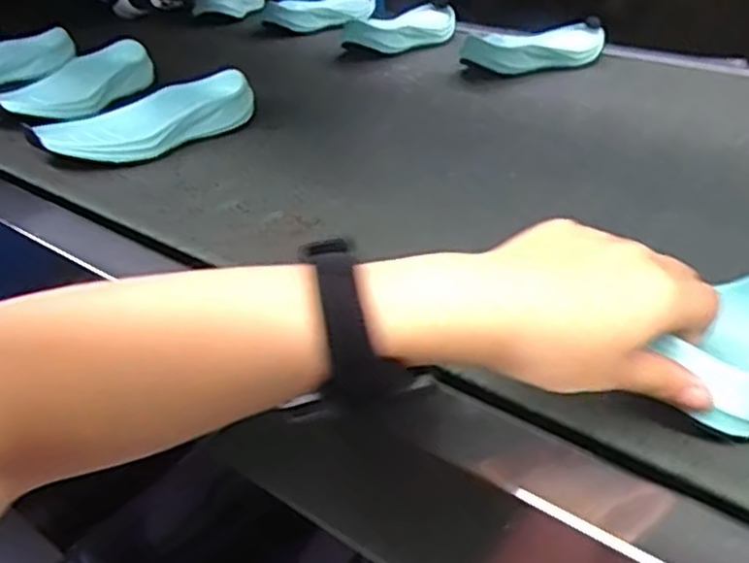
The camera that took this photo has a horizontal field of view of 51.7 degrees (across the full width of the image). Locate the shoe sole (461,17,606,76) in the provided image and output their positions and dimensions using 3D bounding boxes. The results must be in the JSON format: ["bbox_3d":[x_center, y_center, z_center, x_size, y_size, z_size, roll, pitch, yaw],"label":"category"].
[{"bbox_3d":[0.212,-0.287,0.943,0.219,0.036,0.073,-19,30,-28],"label":"shoe sole"}]

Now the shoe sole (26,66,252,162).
[{"bbox_3d":[-0.211,-0.151,0.742,0.190,0.046,0.093,-14,29,3],"label":"shoe sole"}]

